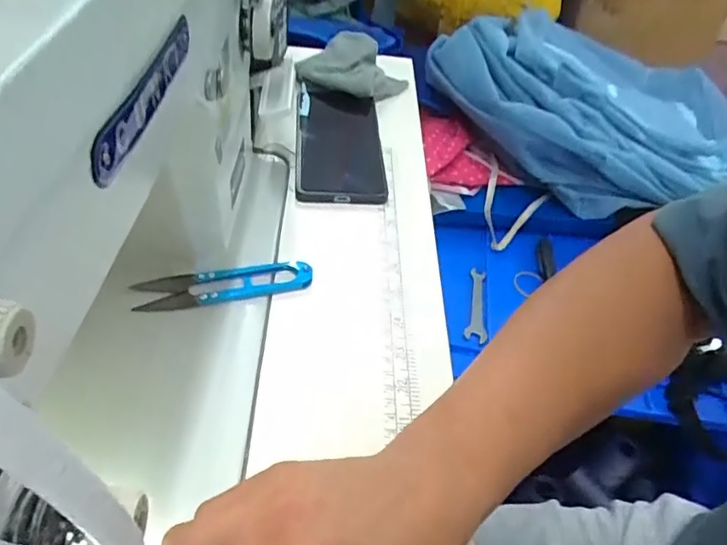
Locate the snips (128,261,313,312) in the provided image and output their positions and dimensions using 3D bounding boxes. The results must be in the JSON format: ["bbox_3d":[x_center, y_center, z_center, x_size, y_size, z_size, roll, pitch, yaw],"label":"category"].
[{"bbox_3d":[-0.094,0.008,0.392,0.116,0.008,0.030,-7,47,-13],"label":"snips"}]

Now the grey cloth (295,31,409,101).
[{"bbox_3d":[-0.013,-0.210,0.596,0.096,0.041,0.091,23,48,16],"label":"grey cloth"}]

